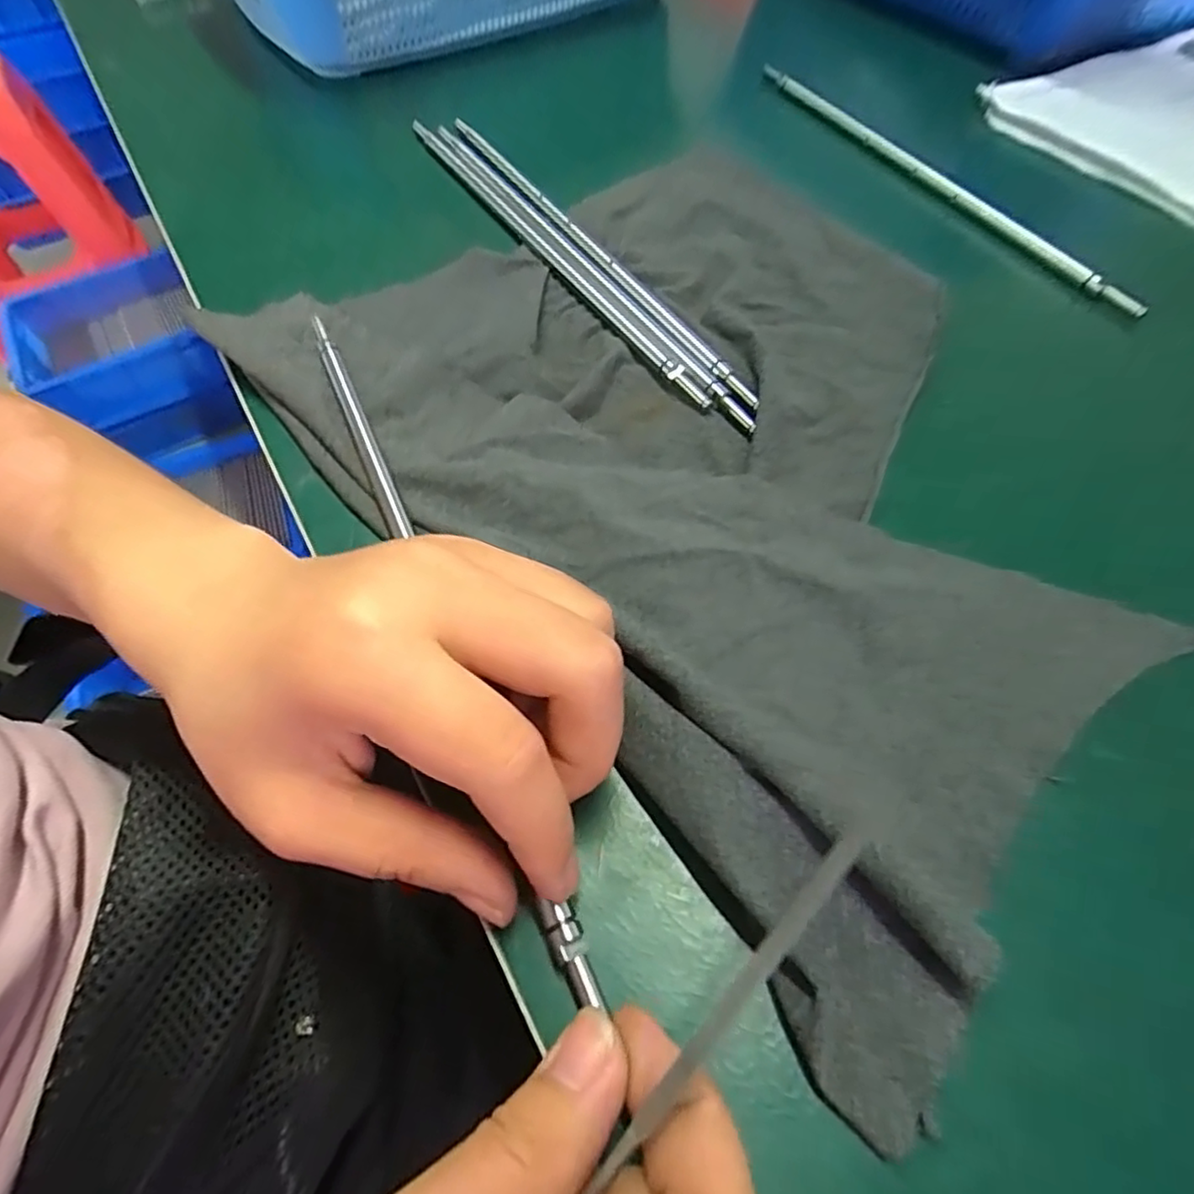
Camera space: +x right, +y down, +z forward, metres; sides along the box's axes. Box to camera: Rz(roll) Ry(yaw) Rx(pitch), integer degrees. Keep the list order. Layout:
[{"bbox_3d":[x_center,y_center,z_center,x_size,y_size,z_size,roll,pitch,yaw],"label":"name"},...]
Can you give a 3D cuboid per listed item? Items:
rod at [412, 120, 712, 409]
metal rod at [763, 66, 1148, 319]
[{"bbox_3d":[-0.030,-0.169,0.301,0.009,0.004,0.264,-29,63,-14],"label":"rod"},{"bbox_3d":[0.167,-0.223,0.333,0.013,0.012,0.272,-25,62,-12],"label":"metal rod"}]

